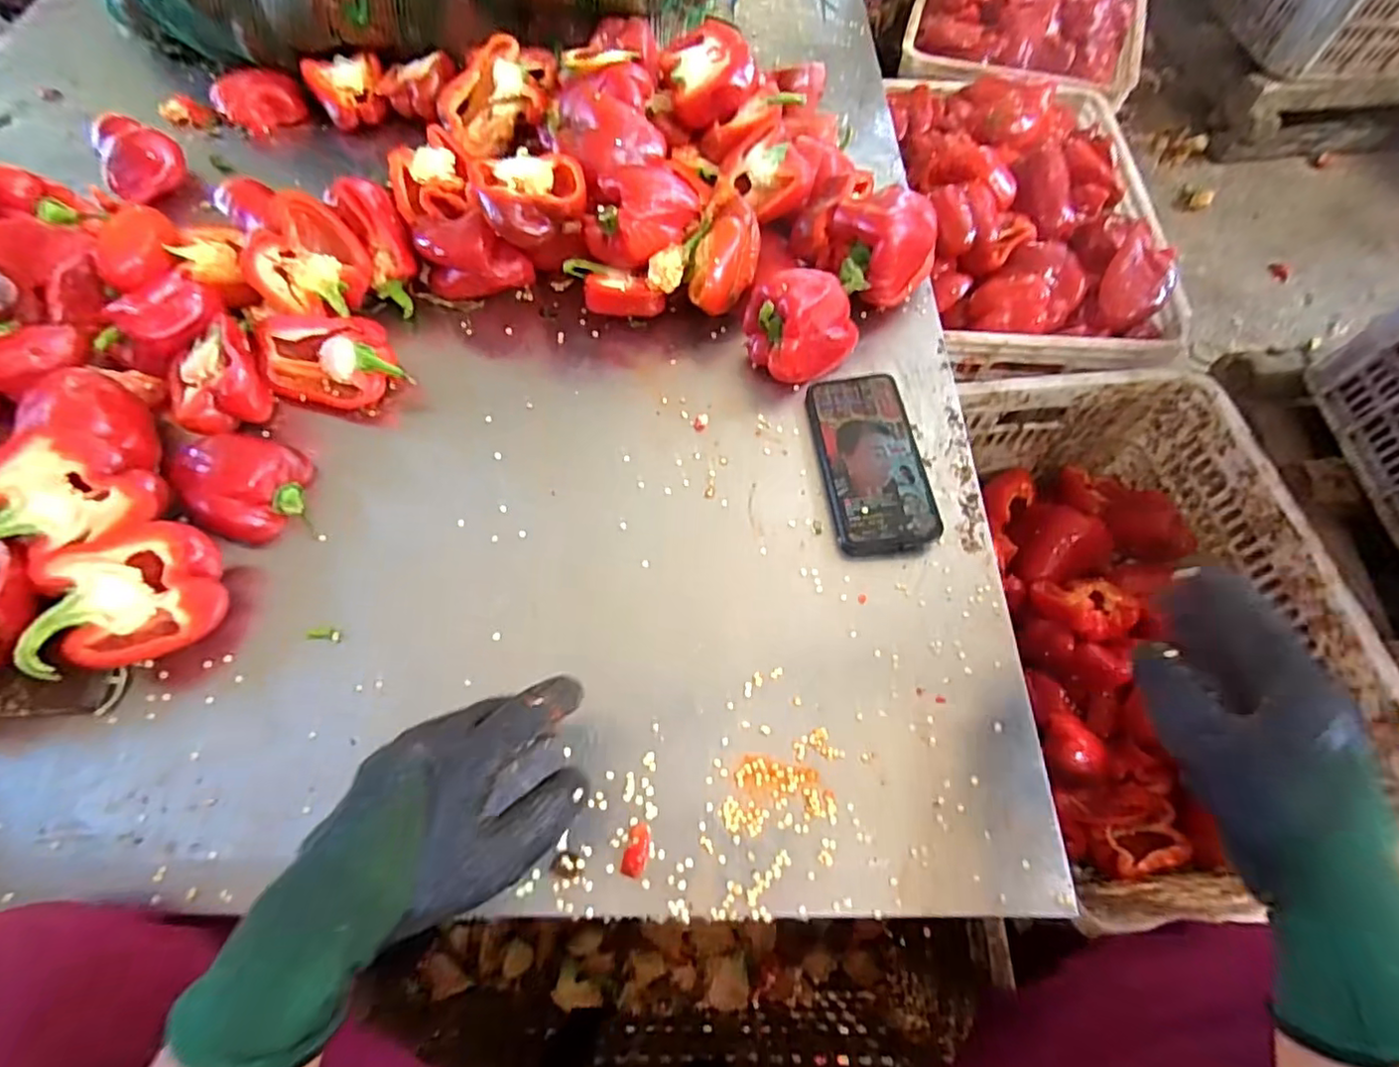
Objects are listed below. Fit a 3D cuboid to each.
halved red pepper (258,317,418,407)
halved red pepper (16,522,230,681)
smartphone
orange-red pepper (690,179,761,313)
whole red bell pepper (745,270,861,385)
[{"bbox_3d":[-0.324,-0.150,0.535,0.129,0.048,0.072,13,65,6],"label":"halved red pepper"},{"bbox_3d":[-0.400,0.044,0.423,0.119,0.034,0.094,-13,88,-27],"label":"halved red pepper"},{"bbox_3d":[0.140,-0.060,0.504,0.080,0.016,0.162,-5,64,-2],"label":"smartphone"},{"bbox_3d":[0.024,-0.264,0.565,0.061,0.042,0.129,11,65,5],"label":"orange-red pepper"},{"bbox_3d":[0.089,-0.179,0.535,0.089,0.070,0.073,-31,68,-14],"label":"whole red bell pepper"}]

